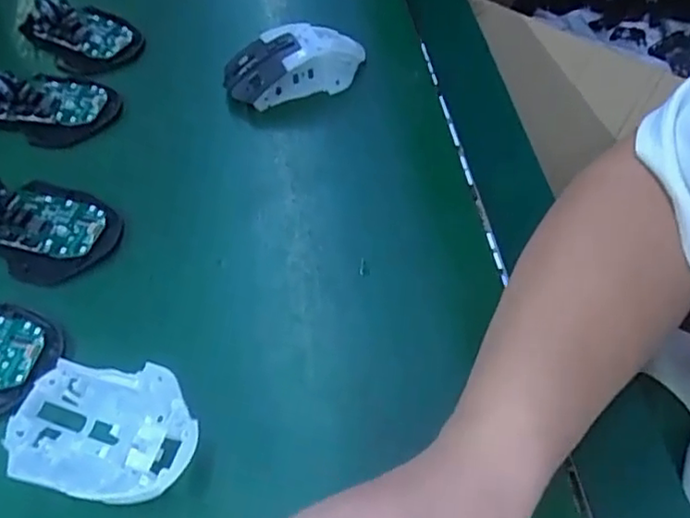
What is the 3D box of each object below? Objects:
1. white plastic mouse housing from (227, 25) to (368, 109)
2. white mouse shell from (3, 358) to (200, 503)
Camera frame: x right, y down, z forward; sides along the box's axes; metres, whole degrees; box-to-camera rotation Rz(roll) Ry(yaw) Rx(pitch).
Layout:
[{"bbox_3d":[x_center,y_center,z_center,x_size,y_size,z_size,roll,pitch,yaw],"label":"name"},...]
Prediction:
[{"bbox_3d":[-0.040,-0.160,0.511,0.117,0.038,0.060,-19,56,-9],"label":"white plastic mouse housing"},{"bbox_3d":[-0.127,0.093,0.336,0.112,0.042,0.068,9,56,10],"label":"white mouse shell"}]

